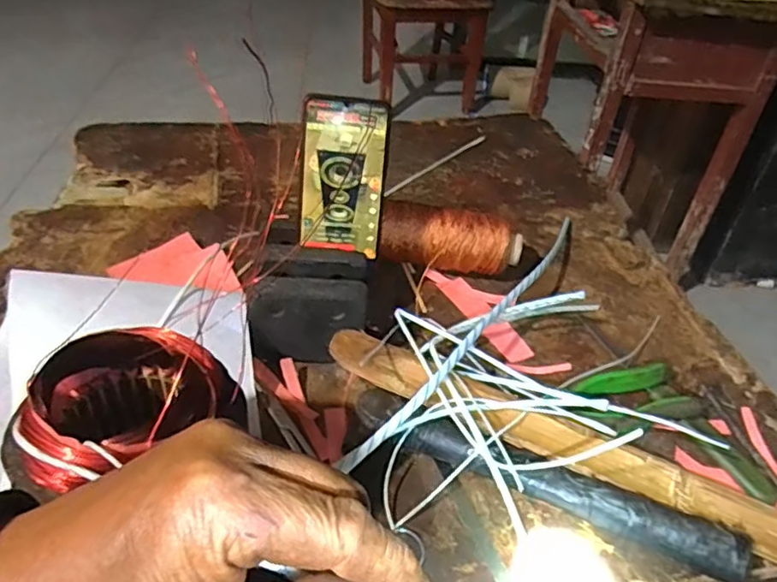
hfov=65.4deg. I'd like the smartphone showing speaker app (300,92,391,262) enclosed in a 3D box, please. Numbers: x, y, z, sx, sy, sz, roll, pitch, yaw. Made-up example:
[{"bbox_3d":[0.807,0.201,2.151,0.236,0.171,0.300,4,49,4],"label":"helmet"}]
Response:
[{"bbox_3d":[-0.039,-0.103,0.550,0.074,0.138,0.006,3,18,-6],"label":"smartphone showing speaker app"}]

